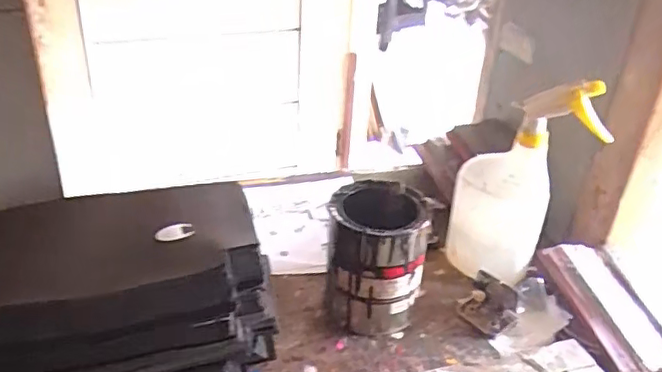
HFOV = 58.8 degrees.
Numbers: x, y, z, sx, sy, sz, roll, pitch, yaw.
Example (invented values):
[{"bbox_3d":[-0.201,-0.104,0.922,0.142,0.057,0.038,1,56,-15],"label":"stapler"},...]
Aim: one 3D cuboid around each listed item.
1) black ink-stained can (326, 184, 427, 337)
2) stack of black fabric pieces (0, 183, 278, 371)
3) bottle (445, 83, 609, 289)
[{"bbox_3d":[0.052,0.084,0.673,0.101,0.144,0.103,1,31,-1],"label":"black ink-stained can"},{"bbox_3d":[-0.219,0.115,0.605,0.289,0.152,0.198,-9,32,-16],"label":"stack of black fabric pieces"},{"bbox_3d":[0.231,-0.011,0.718,0.124,0.281,0.090,33,35,25],"label":"bottle"}]

